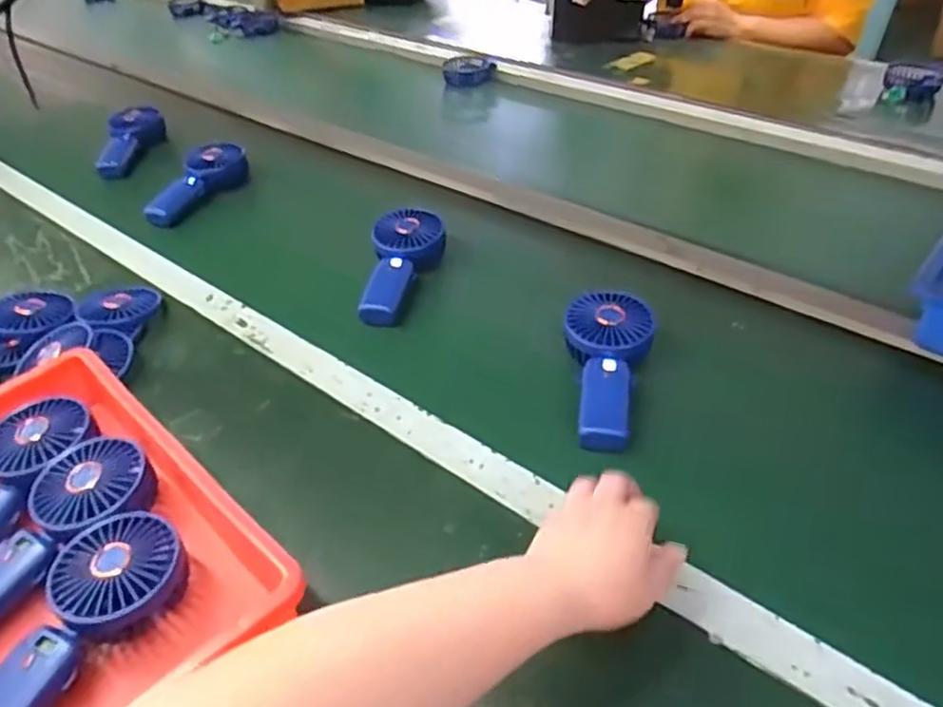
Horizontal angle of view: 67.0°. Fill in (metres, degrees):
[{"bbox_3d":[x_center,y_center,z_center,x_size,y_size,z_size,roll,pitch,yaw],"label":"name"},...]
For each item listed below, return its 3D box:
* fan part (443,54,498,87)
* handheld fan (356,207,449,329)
[{"bbox_3d":[-0.004,-0.553,1.388,0.100,0.027,0.104,-2,39,2],"label":"fan part"},{"bbox_3d":[-0.078,-0.104,0.819,0.081,0.042,0.181,0,40,6],"label":"handheld fan"}]

